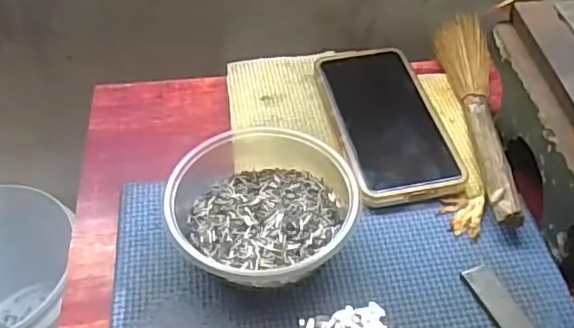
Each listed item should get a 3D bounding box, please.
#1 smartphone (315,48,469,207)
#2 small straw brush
[{"bbox_3d":[0.073,-0.035,0.463,0.075,0.012,0.157,-9,48,-8],"label":"smartphone"},{"bbox_3d":[0.142,-0.048,0.465,0.037,0.019,0.229,3,47,4],"label":"small straw brush"}]

